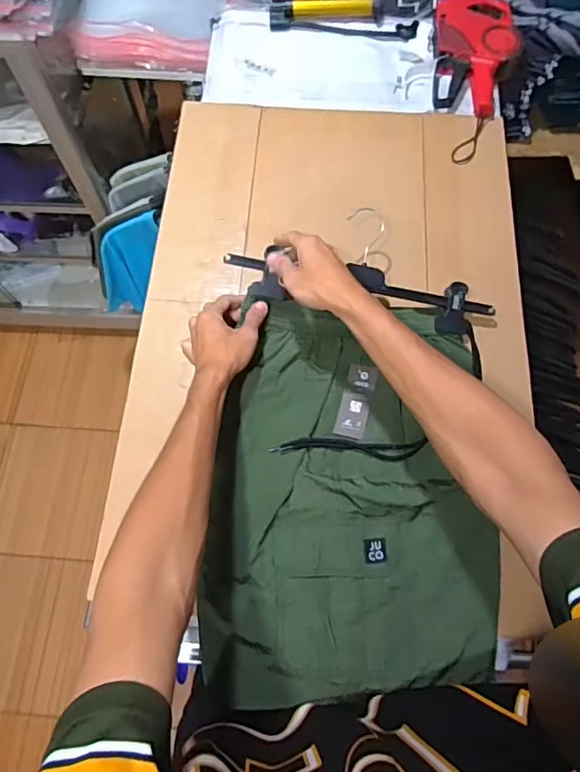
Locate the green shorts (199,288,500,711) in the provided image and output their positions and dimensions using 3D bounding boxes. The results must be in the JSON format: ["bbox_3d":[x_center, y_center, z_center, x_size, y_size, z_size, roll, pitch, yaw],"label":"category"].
[{"bbox_3d":[0.070,0.114,0.588,0.306,0.018,0.439,4,70,1],"label":"green shorts"}]

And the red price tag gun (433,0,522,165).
[{"bbox_3d":[0.292,-0.487,0.797,0.124,0.049,0.301,4,70,1],"label":"red price tag gun"}]

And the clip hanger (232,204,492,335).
[{"bbox_3d":[0.094,-0.160,0.672,0.337,0.042,0.154,9,70,-3],"label":"clip hanger"}]

